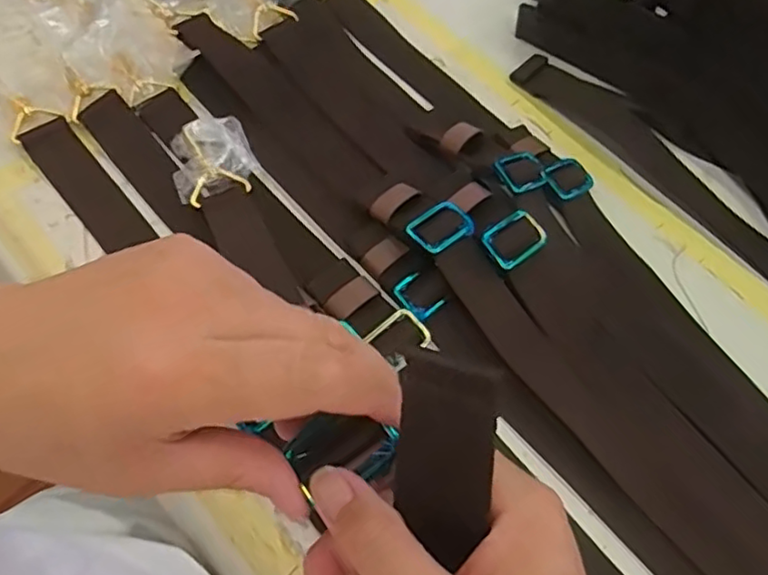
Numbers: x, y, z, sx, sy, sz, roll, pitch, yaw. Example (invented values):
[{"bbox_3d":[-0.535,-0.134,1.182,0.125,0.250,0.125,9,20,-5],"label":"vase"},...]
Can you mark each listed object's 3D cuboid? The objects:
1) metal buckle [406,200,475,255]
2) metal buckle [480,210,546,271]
[{"bbox_3d":[0.039,-0.042,0.427,0.047,0.004,0.032,-30,65,-23],"label":"metal buckle"},{"bbox_3d":[0.092,-0.034,0.433,0.045,0.006,0.033,-34,82,-14],"label":"metal buckle"}]

